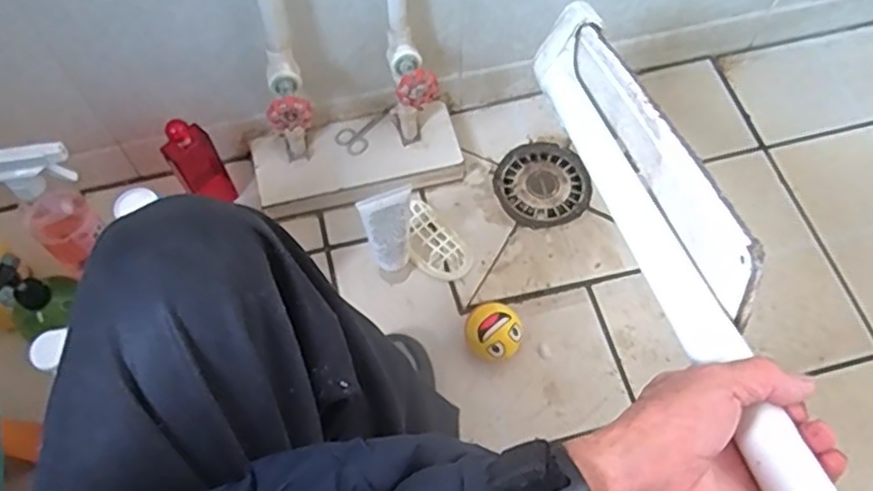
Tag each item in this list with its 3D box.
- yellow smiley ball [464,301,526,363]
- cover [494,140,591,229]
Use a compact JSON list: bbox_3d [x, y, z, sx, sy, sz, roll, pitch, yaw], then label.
[{"bbox_3d":[0.065,0.104,0.769,0.063,0.065,0.065,-1,63,3],"label":"yellow smiley ball"},{"bbox_3d":[0.144,-0.084,0.913,0.123,0.005,0.133,-14,63,-4],"label":"cover"}]

